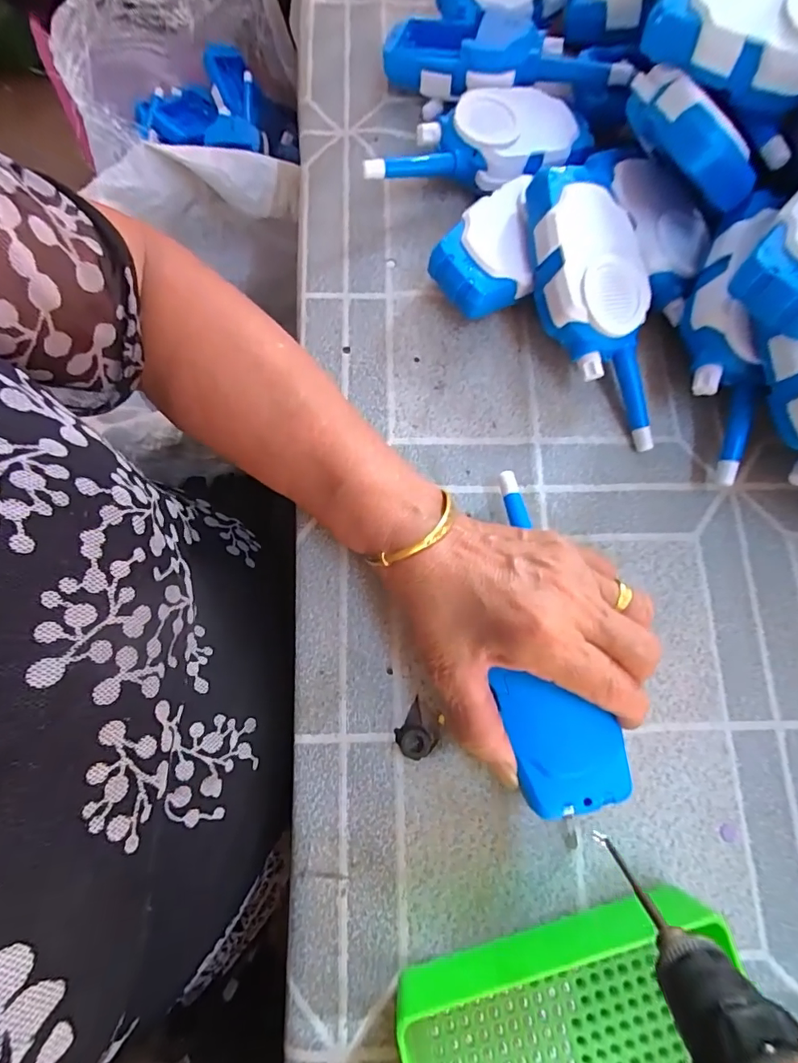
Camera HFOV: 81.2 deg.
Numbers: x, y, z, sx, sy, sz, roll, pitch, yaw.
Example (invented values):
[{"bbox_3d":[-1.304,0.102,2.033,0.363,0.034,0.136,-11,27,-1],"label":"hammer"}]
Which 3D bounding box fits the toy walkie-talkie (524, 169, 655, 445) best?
[{"bbox_3d":[0.114,-0.124,0.267,0.053,0.027,0.154,-29,102,-7],"label":"toy walkie-talkie"}]

